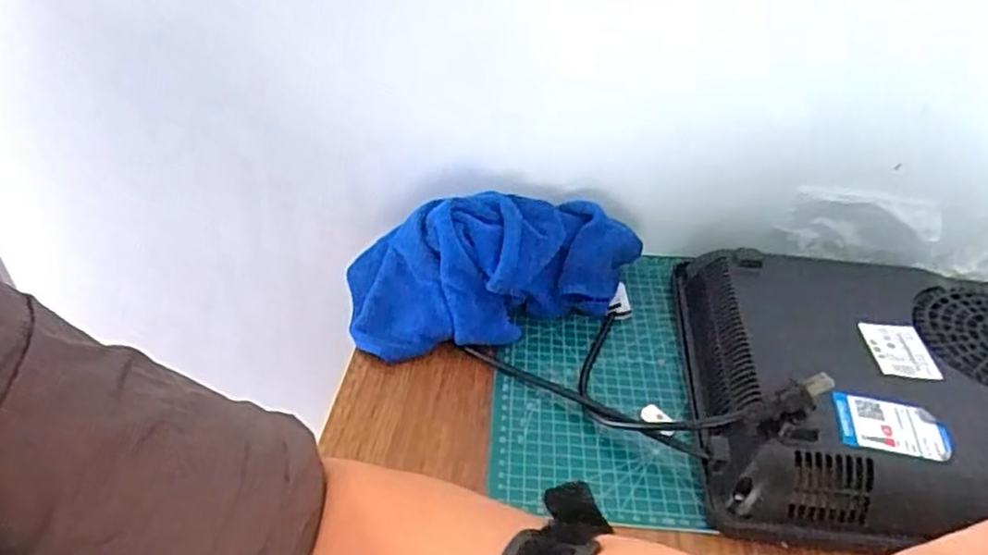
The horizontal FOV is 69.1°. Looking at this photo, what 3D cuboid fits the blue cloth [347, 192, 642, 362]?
[{"bbox_3d":[0.008,-0.008,0.583,0.245,0.089,0.095,-3,38,-11],"label":"blue cloth"}]

